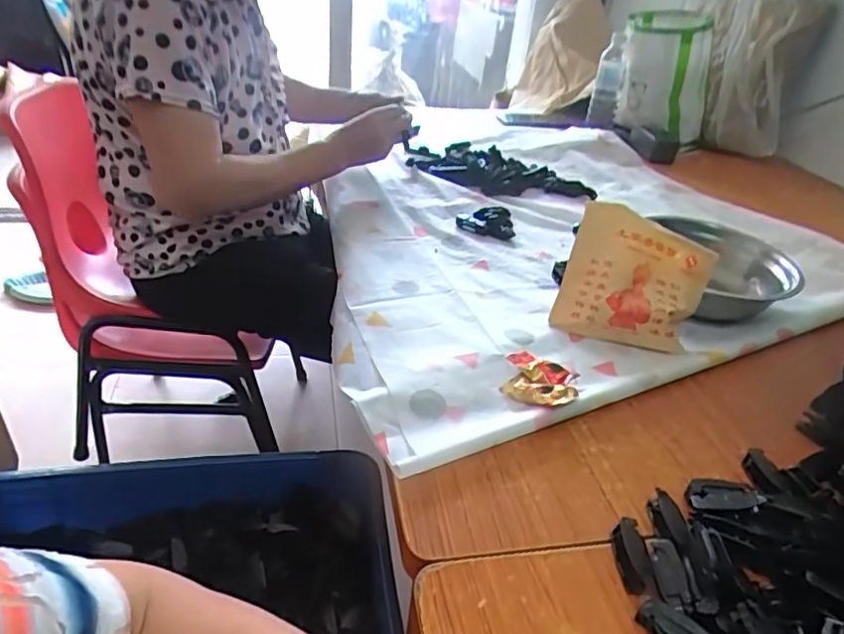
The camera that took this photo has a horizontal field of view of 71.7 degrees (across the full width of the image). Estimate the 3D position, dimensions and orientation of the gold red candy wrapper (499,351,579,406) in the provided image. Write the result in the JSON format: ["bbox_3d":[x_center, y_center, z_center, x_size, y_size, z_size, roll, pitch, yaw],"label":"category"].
[{"bbox_3d":[0.111,0.057,0.546,0.065,0.019,0.073,13,33,9],"label":"gold red candy wrapper"}]

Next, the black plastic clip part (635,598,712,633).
[{"bbox_3d":[0.157,0.192,0.355,0.049,0.021,0.016,28,39,30],"label":"black plastic clip part"}]

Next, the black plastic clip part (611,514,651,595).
[{"bbox_3d":[0.144,0.164,0.401,0.020,0.015,0.052,9,33,4],"label":"black plastic clip part"}]

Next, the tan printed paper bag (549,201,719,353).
[{"bbox_3d":[0.225,-0.037,0.619,0.141,0.137,0.028,18,2,8],"label":"tan printed paper bag"}]

